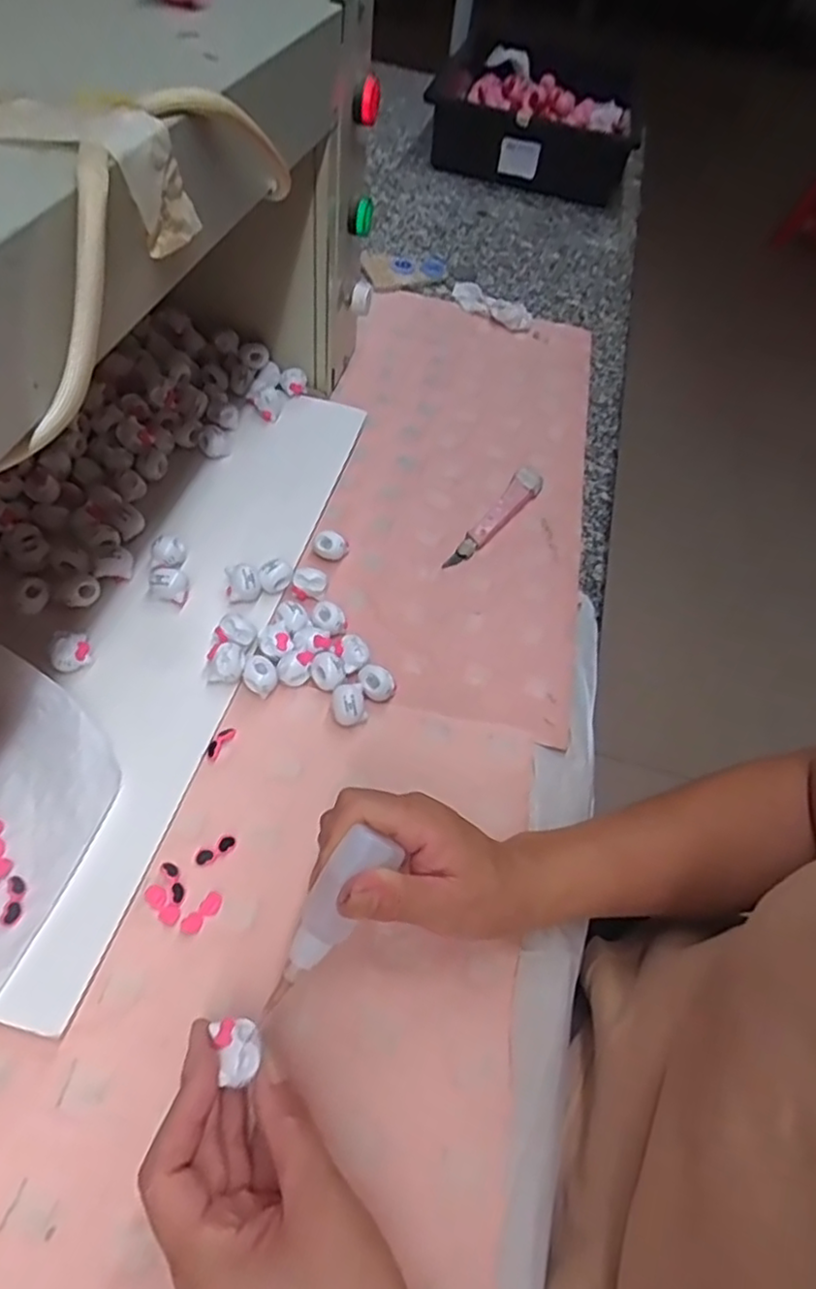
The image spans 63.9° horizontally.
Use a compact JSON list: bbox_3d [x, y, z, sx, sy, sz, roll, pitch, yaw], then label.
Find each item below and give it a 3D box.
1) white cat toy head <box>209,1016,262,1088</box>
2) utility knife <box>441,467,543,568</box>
[{"bbox_3d":[-0.075,0.179,0.290,0.018,0.009,0.026,-12,56,-13],"label":"white cat toy head"},{"bbox_3d":[0.077,-0.108,0.554,0.024,0.010,0.136,28,56,15],"label":"utility knife"}]

